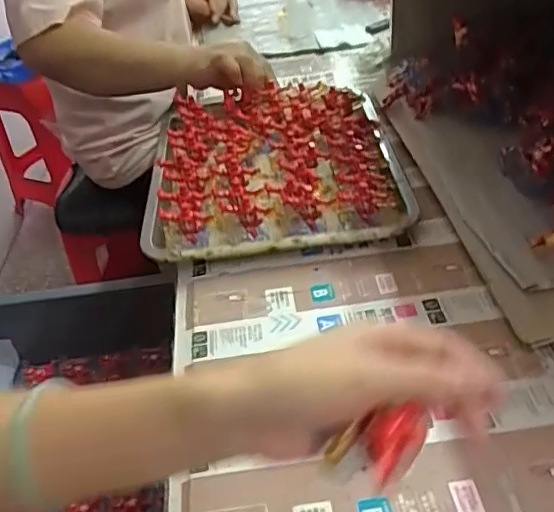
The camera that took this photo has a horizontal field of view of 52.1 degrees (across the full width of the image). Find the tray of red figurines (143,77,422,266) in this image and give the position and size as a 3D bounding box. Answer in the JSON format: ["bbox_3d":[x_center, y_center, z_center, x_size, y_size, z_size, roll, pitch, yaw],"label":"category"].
[{"bbox_3d":[-0.004,-0.106,0.618,0.255,0.047,0.291,-8,39,0],"label":"tray of red figurines"}]

